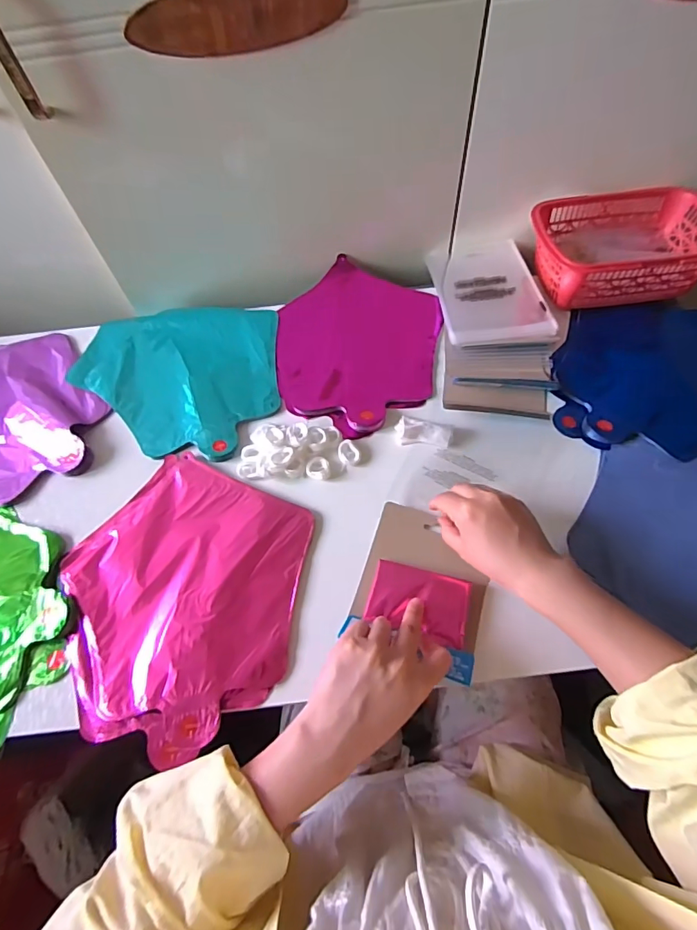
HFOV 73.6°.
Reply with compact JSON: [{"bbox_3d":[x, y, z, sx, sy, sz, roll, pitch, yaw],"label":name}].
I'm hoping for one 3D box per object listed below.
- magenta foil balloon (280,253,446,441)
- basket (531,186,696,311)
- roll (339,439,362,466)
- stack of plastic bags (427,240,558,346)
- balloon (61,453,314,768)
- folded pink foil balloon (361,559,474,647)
[{"bbox_3d":[0.013,-0.154,0.572,0.199,0.016,0.251,-4,62,1],"label":"magenta foil balloon"},{"bbox_3d":[0.340,-0.277,0.586,0.220,0.065,0.149,-11,62,-2],"label":"basket"},{"bbox_3d":[0.001,-0.013,0.503,0.024,0.009,0.028,-2,62,2],"label":"roll"},{"bbox_3d":[0.177,-0.229,0.600,0.123,0.019,0.191,-7,62,0],"label":"stack of plastic bags"},{"bbox_3d":[-0.161,0.119,0.442,0.225,0.008,0.250,12,64,10],"label":"balloon"},{"bbox_3d":[0.065,0.125,0.428,0.088,0.008,0.062,12,64,10],"label":"folded pink foil balloon"}]

